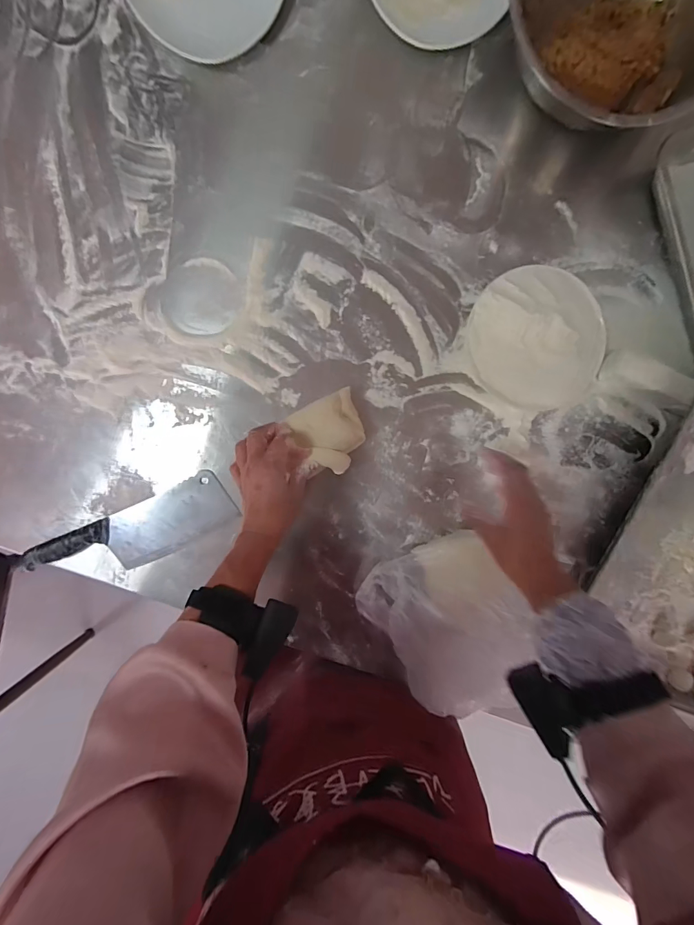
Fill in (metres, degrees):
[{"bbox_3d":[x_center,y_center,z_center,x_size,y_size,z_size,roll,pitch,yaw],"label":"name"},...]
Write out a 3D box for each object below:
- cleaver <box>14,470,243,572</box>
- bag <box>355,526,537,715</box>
[{"bbox_3d":[-0.287,0.099,0.544,0.267,0.032,0.081,-25,94,0],"label":"cleaver"},{"bbox_3d":[0.126,0.193,0.510,0.170,0.131,0.162,-38,94,1],"label":"bag"}]

